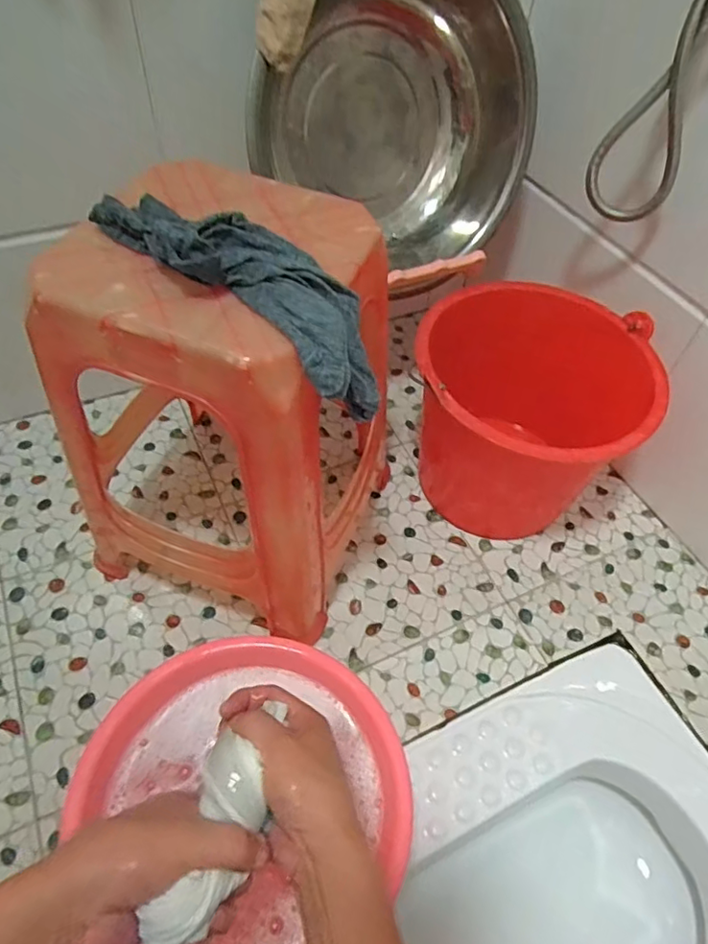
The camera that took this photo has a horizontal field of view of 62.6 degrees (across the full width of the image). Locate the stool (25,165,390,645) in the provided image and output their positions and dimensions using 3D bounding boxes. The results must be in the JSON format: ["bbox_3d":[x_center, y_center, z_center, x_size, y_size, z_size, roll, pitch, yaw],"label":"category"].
[{"bbox_3d":[-0.125,-0.057,0.668,0.299,0.446,0.309,24,55,14],"label":"stool"}]

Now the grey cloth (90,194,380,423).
[{"bbox_3d":[-0.093,-0.151,0.480,0.288,0.081,0.088,36,58,6],"label":"grey cloth"}]

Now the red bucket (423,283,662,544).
[{"bbox_3d":[0.224,-0.066,0.812,0.295,0.277,0.257,22,54,13],"label":"red bucket"}]

